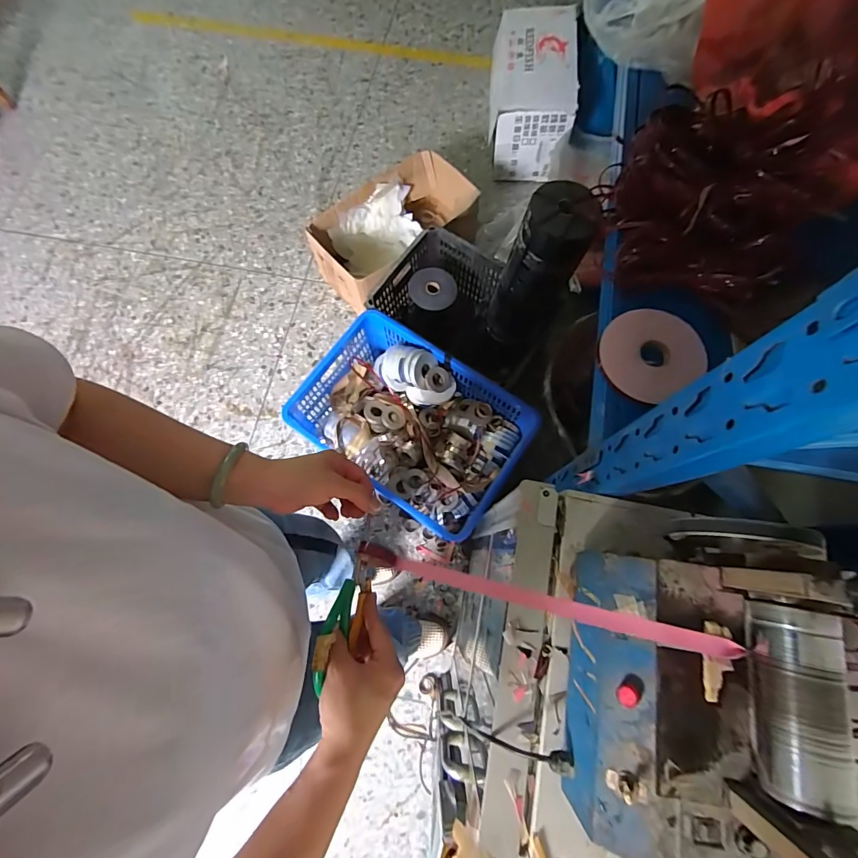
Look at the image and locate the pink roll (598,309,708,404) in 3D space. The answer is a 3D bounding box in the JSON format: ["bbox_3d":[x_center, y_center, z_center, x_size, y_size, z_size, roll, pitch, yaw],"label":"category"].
[{"bbox_3d":[0.312,-0.108,0.583,0.137,0.020,0.129,0,74,0],"label":"pink roll"}]

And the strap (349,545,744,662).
[{"bbox_3d":[0.082,0.150,0.374,0.326,0.022,0.021,7,72,24],"label":"strap"}]

